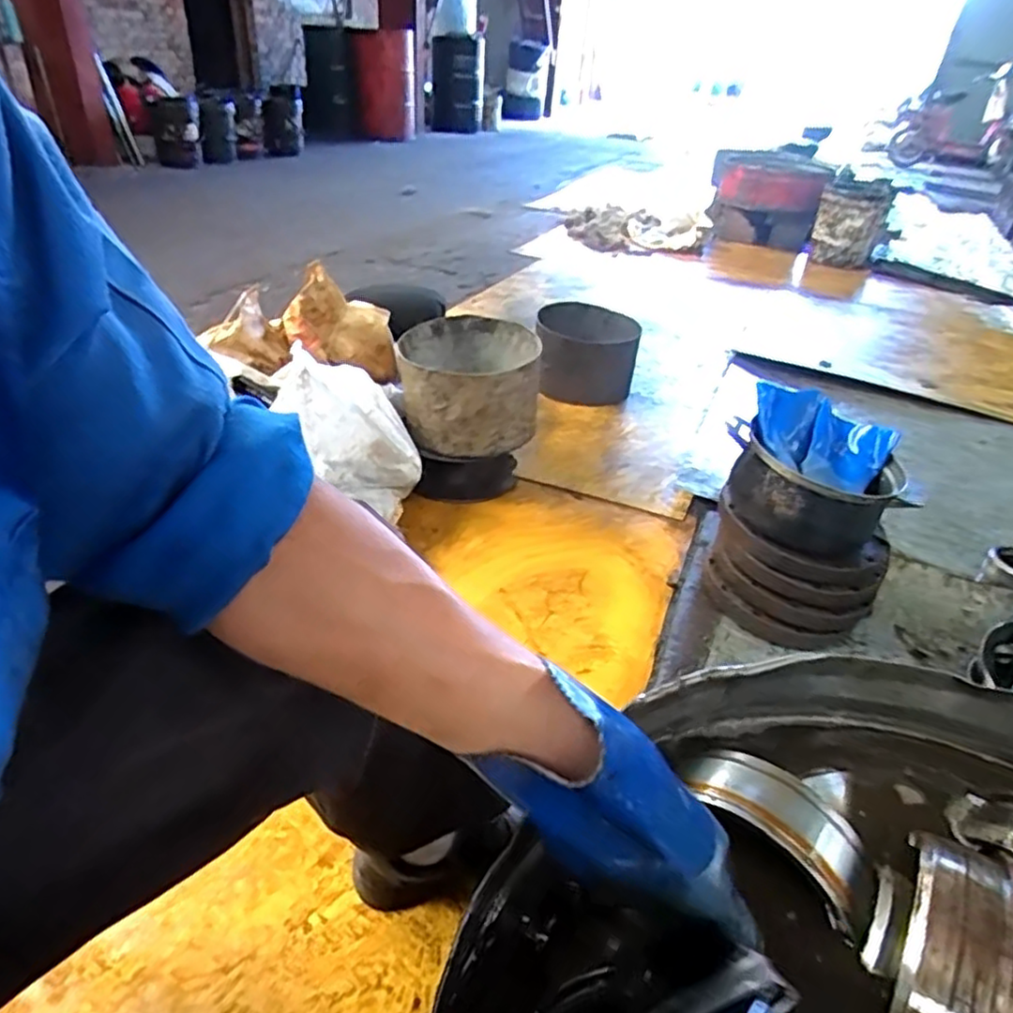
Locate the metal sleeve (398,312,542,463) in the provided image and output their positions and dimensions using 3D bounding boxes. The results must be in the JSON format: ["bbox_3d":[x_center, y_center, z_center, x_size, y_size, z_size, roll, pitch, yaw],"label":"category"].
[{"bbox_3d":[-0.077,-0.241,1.372,0.271,0.193,0.271,2,34,-4],"label":"metal sleeve"}]

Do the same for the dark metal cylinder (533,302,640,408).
[{"bbox_3d":[0.222,-0.427,1.903,0.277,0.207,0.248,7,34,4],"label":"dark metal cylinder"}]

